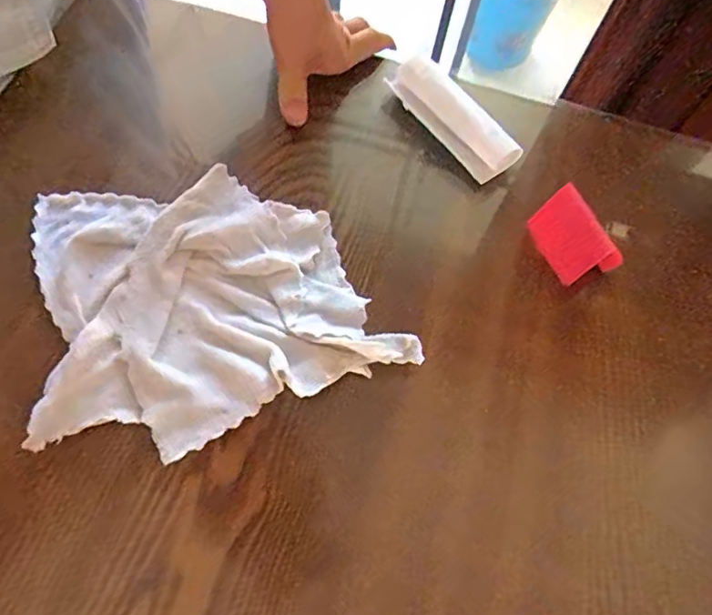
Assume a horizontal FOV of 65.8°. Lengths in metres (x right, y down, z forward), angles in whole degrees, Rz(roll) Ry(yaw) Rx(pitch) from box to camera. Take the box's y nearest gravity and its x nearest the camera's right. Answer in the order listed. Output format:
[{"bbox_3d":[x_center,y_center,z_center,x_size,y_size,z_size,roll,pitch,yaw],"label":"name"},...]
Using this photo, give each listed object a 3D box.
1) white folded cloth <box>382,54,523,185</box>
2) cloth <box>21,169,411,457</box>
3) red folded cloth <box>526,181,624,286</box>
[{"bbox_3d":[0.079,-0.158,0.452,0.041,0.032,0.123,-37,74,-18],"label":"white folded cloth"},{"bbox_3d":[-0.102,-0.012,0.378,0.219,0.022,0.192,-15,69,-11],"label":"cloth"},{"bbox_3d":[0.172,-0.054,0.444,0.004,0.088,0.077,-25,71,-14],"label":"red folded cloth"}]

